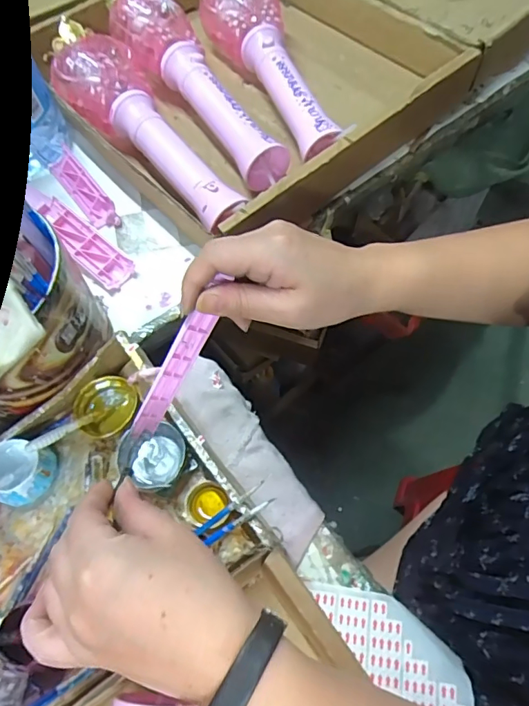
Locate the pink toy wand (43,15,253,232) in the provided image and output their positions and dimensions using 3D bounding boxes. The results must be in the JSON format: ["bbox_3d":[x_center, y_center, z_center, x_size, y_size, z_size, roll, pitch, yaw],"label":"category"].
[{"bbox_3d":[-0.123,-0.217,0.486,0.088,0.070,0.310,-31,66,-13],"label":"pink toy wand"}]

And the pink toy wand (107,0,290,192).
[{"bbox_3d":[-0.072,-0.296,0.514,0.079,0.065,0.305,-34,67,-15],"label":"pink toy wand"}]

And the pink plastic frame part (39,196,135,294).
[{"bbox_3d":[-0.171,-0.102,0.457,0.112,0.015,0.037,37,82,7],"label":"pink plastic frame part"}]

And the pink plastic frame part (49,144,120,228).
[{"bbox_3d":[-0.186,-0.169,0.491,0.026,0.024,0.113,-35,67,-15],"label":"pink plastic frame part"}]

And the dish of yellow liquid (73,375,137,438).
[{"bbox_3d":[-0.124,0.042,0.383,0.047,0.020,0.040,-39,68,-16],"label":"dish of yellow liquid"}]

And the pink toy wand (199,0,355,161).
[{"bbox_3d":[0.002,-0.317,0.529,0.087,0.070,0.305,-17,63,-7],"label":"pink toy wand"}]

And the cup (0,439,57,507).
[{"bbox_3d":[-0.182,0.088,0.358,0.049,0.030,0.044,13,65,9],"label":"cup"}]

